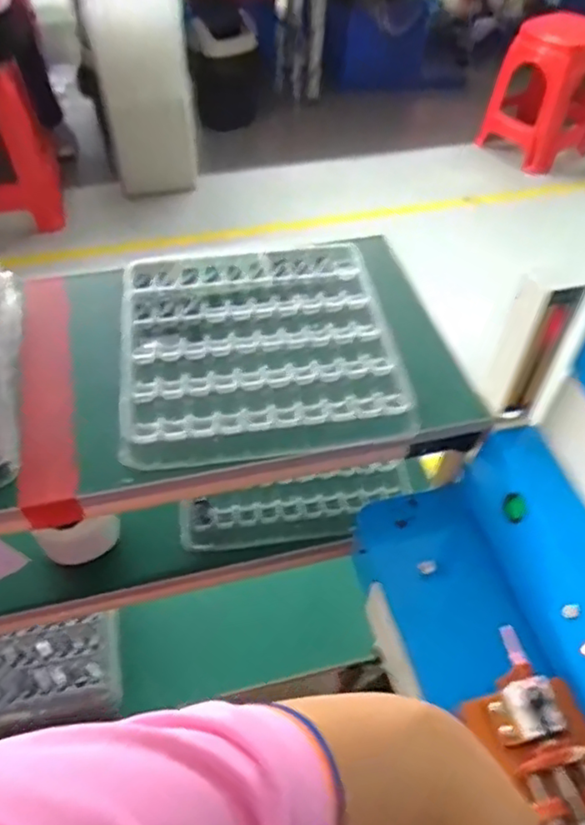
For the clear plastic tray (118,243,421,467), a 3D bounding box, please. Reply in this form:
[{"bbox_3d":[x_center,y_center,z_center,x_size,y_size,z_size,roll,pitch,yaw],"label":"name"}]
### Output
[{"bbox_3d":[-0.038,-0.083,0.623,0.252,0.035,0.292,-6,51,-8],"label":"clear plastic tray"}]

